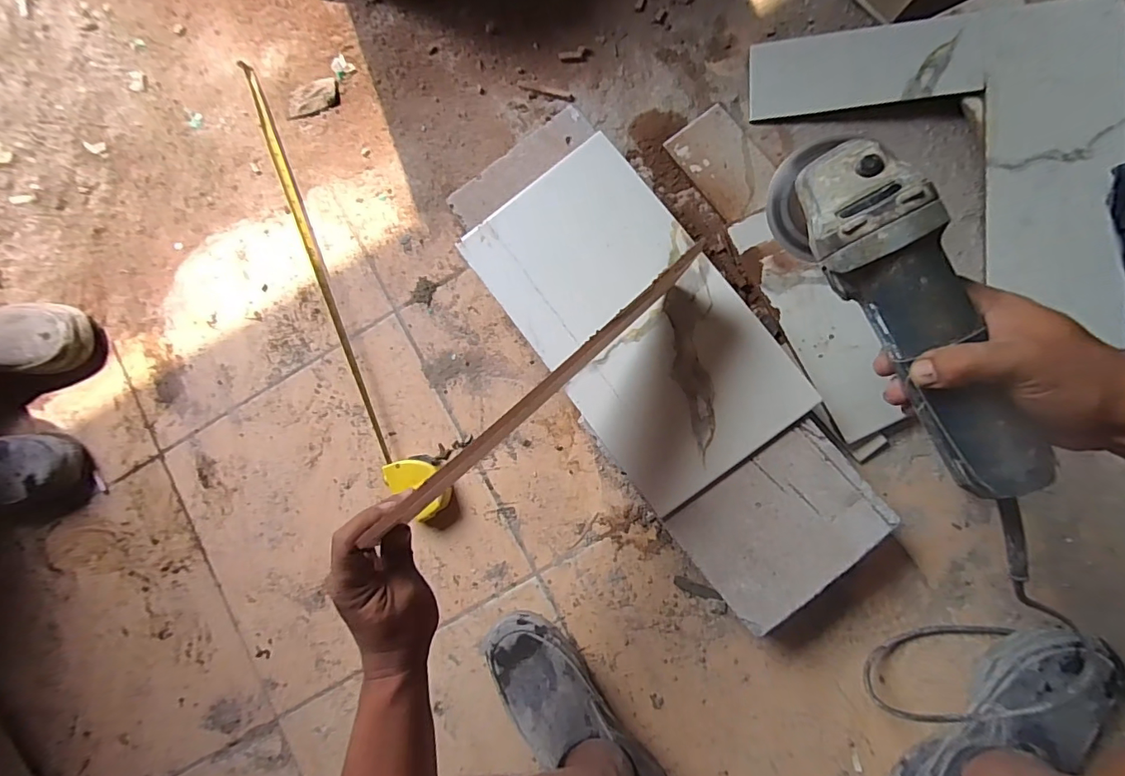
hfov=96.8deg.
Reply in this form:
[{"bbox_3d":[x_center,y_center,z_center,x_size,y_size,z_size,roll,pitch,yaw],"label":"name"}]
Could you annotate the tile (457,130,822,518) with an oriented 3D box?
[{"bbox_3d":[0.078,-0.078,0.568,0.212,0.009,0.394,-37,82,3],"label":"tile"}]

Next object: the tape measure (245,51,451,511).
[{"bbox_3d":[-0.323,-0.139,0.688,0.066,0.033,0.689,-27,83,4],"label":"tape measure"}]

